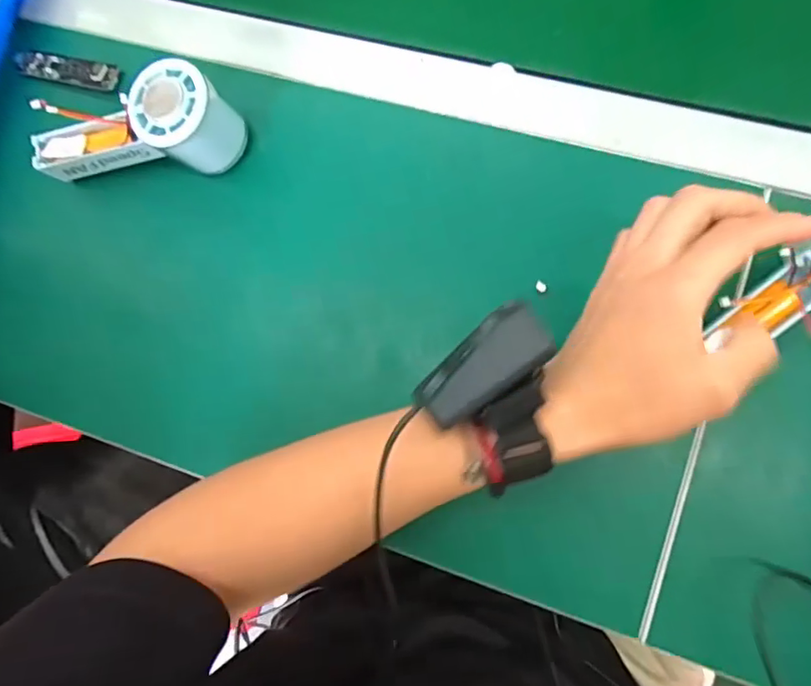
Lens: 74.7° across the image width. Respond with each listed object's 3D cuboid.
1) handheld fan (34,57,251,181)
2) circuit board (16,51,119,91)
[{"bbox_3d":[-0.192,-0.154,0.376,0.153,0.056,0.053,-2,84,10],"label":"handheld fan"},{"bbox_3d":[-0.271,-0.218,0.422,0.093,0.008,0.023,13,86,11],"label":"circuit board"}]

